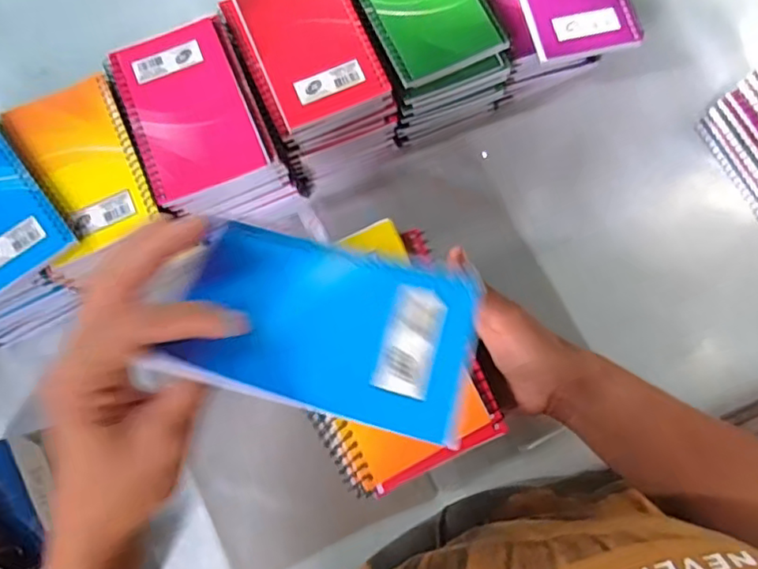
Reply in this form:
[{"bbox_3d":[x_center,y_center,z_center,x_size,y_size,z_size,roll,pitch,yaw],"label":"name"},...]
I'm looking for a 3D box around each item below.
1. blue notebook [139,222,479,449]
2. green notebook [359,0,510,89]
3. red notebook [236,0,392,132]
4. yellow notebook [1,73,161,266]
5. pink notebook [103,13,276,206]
[{"bbox_3d":[-0.021,0.017,0.262,0.126,0.009,0.079,14,59,2],"label":"blue notebook"},{"bbox_3d":[0.033,-0.223,0.463,0.090,0.012,0.129,-24,78,-4],"label":"green notebook"},{"bbox_3d":[-0.053,-0.185,0.448,0.081,0.008,0.126,-22,78,-3],"label":"red notebook"},{"bbox_3d":[-0.212,-0.085,0.425,0.076,0.007,0.126,-25,78,-4],"label":"yellow notebook"},{"bbox_3d":[-0.136,-0.129,0.430,0.089,0.007,0.128,-23,78,-4],"label":"pink notebook"}]

